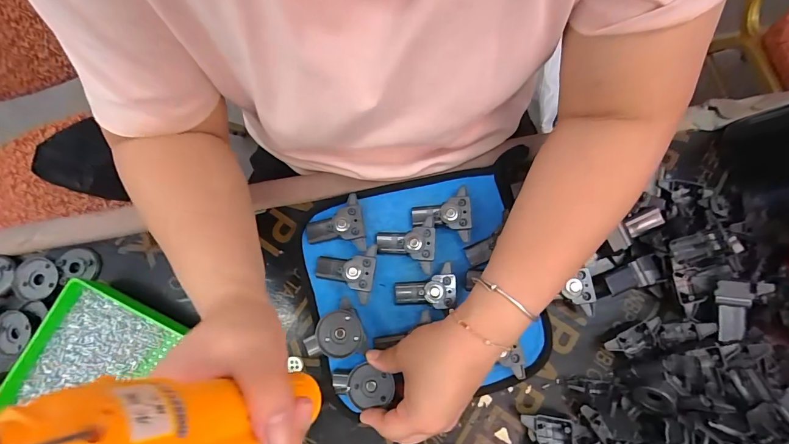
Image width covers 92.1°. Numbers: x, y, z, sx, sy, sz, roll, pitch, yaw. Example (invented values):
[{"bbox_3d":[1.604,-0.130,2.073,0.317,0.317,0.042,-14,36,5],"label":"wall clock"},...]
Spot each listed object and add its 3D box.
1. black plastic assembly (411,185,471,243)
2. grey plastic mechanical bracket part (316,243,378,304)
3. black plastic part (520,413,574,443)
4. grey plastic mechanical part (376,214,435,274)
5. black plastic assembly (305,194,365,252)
[{"bbox_3d":[0.046,-0.008,0.386,0.056,0.021,0.053,0,77,-1],"label":"black plastic assembly"},{"bbox_3d":[-0.049,0.048,0.374,0.058,0.023,0.054,8,77,1],"label":"grey plastic mechanical bracket part"},{"bbox_3d":[0.136,0.207,0.344,0.044,0.024,0.057,10,77,2],"label":"black plastic part"},{"bbox_3d":[0.010,0.021,0.380,0.057,0.020,0.055,3,77,0],"label":"grey plastic mechanical part"},{"bbox_3d":[-0.061,0.004,0.383,0.059,0.027,0.054,-8,77,-2],"label":"black plastic assembly"}]

